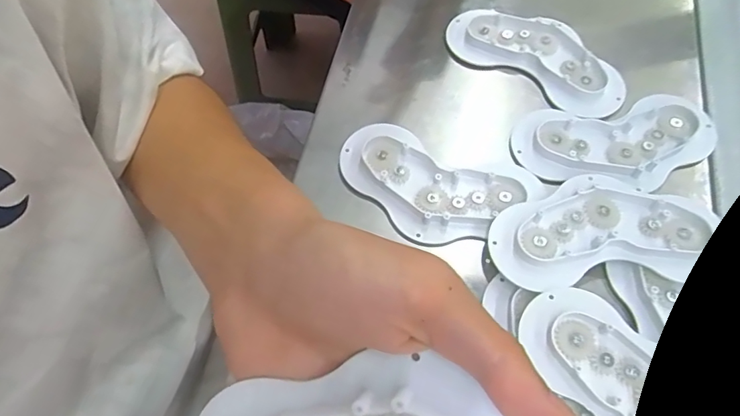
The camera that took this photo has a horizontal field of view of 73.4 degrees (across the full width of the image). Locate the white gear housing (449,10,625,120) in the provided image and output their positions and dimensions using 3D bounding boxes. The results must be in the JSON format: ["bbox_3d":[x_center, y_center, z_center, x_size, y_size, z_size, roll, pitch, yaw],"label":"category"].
[{"bbox_3d":[0.138,-0.126,0.413,0.149,0.020,0.069,38,71,20],"label":"white gear housing"}]

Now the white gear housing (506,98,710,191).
[{"bbox_3d":[0.185,-0.047,0.371,0.148,0.017,0.070,-6,63,0],"label":"white gear housing"}]

